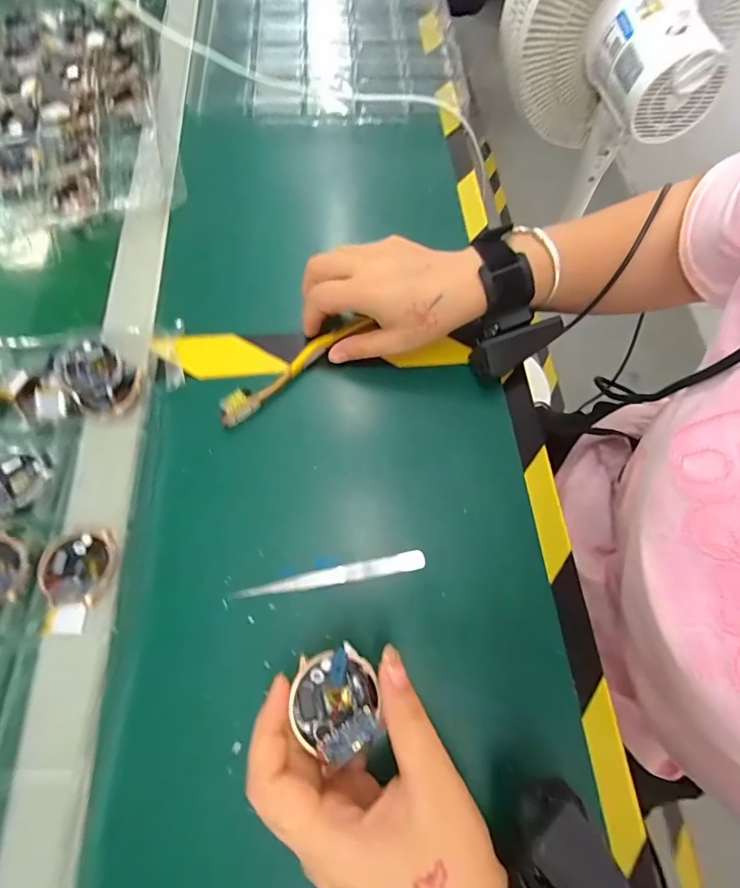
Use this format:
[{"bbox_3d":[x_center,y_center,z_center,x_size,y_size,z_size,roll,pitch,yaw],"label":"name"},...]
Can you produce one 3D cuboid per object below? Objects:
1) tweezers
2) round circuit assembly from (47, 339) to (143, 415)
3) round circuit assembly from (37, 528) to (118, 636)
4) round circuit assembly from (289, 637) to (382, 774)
[{"bbox_3d":[-0.024,0.087,0.297,0.122,0.004,0.012,-10,67,-5],"label":"tweezers"},{"bbox_3d":[-0.203,-0.049,0.336,0.063,0.017,0.045,27,69,11],"label":"round circuit assembly"},{"bbox_3d":[-0.183,0.085,0.283,0.043,0.005,0.059,-10,67,-5],"label":"round circuit assembly"},{"bbox_3d":[-0.016,0.123,0.218,0.040,0.013,0.045,-22,68,-10],"label":"round circuit assembly"}]

